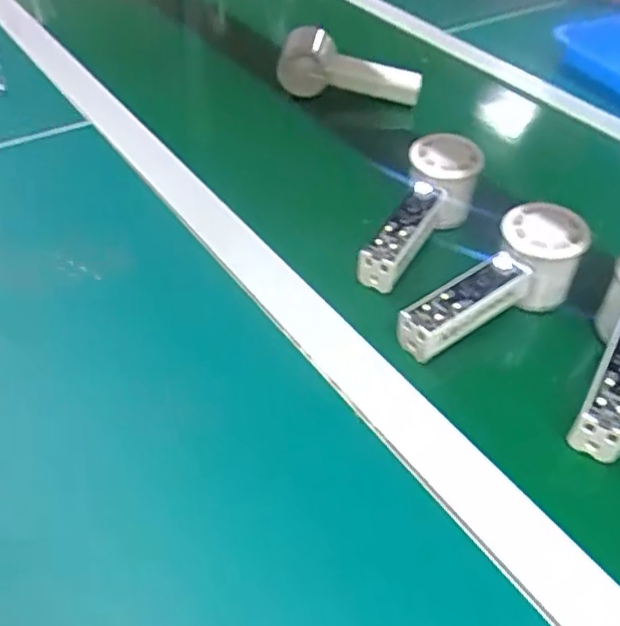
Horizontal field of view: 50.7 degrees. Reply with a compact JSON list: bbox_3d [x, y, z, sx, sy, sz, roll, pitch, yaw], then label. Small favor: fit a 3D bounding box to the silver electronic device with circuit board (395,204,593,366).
[{"bbox_3d":[0.129,-0.020,0.447,0.153,0.054,0.050,-28,51,-31],"label":"silver electronic device with circuit board"}]

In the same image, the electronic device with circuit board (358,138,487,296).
[{"bbox_3d":[0.089,-0.081,0.506,0.053,0.055,0.151,19,44,16],"label":"electronic device with circuit board"}]

